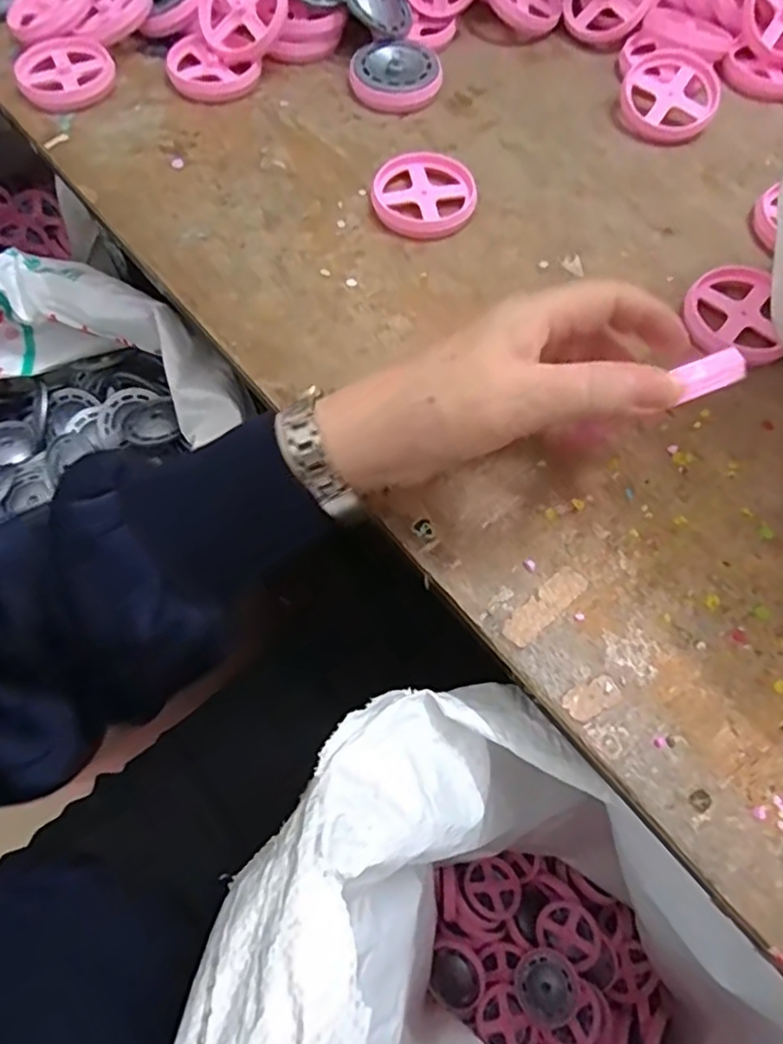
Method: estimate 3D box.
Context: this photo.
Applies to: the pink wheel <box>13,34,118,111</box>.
[{"bbox_3d":[-0.227,-0.313,0.449,0.063,0.013,0.062,-27,68,-13],"label":"pink wheel"}]

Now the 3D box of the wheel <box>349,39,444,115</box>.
[{"bbox_3d":[0.003,-0.315,0.458,0.061,0.017,0.056,0,65,-1],"label":"wheel"}]

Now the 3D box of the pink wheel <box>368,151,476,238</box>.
[{"bbox_3d":[0.020,-0.207,0.411,0.063,0.011,0.067,0,65,-1],"label":"pink wheel"}]

